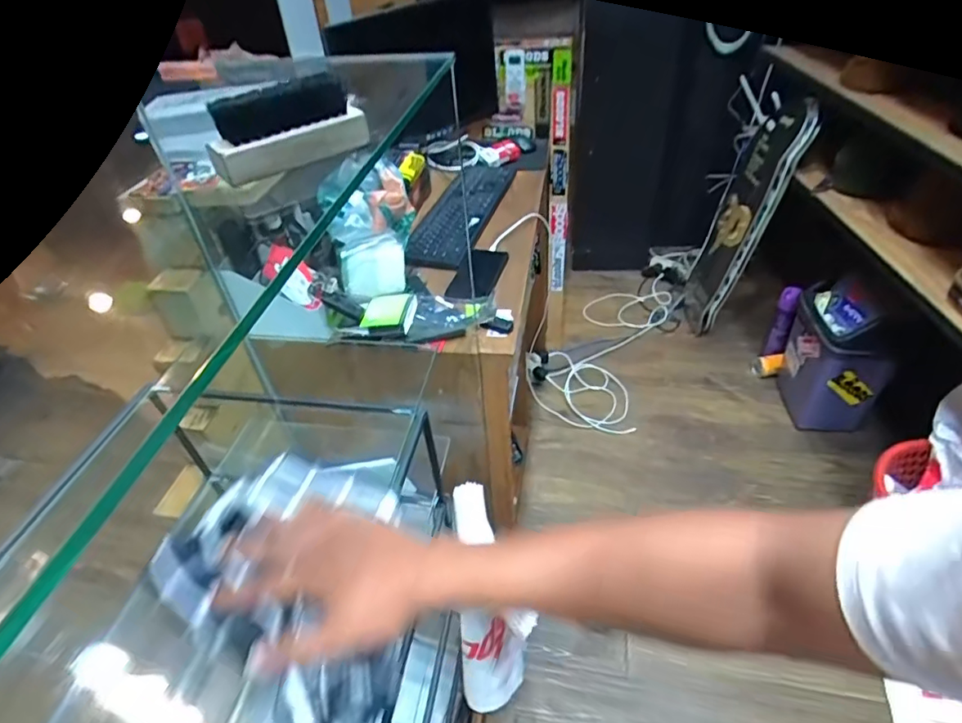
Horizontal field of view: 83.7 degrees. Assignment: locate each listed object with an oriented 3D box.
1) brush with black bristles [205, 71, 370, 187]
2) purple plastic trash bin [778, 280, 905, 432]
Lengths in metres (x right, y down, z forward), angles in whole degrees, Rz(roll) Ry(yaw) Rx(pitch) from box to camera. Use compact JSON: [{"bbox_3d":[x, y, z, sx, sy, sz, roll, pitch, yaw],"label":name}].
[{"bbox_3d":[-0.121,-0.148,0.336,0.095,0.043,0.033,-34,50,-29],"label":"brush with black bristles"},{"bbox_3d":[0.997,-0.014,1.549,0.167,0.398,0.269,-12,42,-7],"label":"purple plastic trash bin"}]

